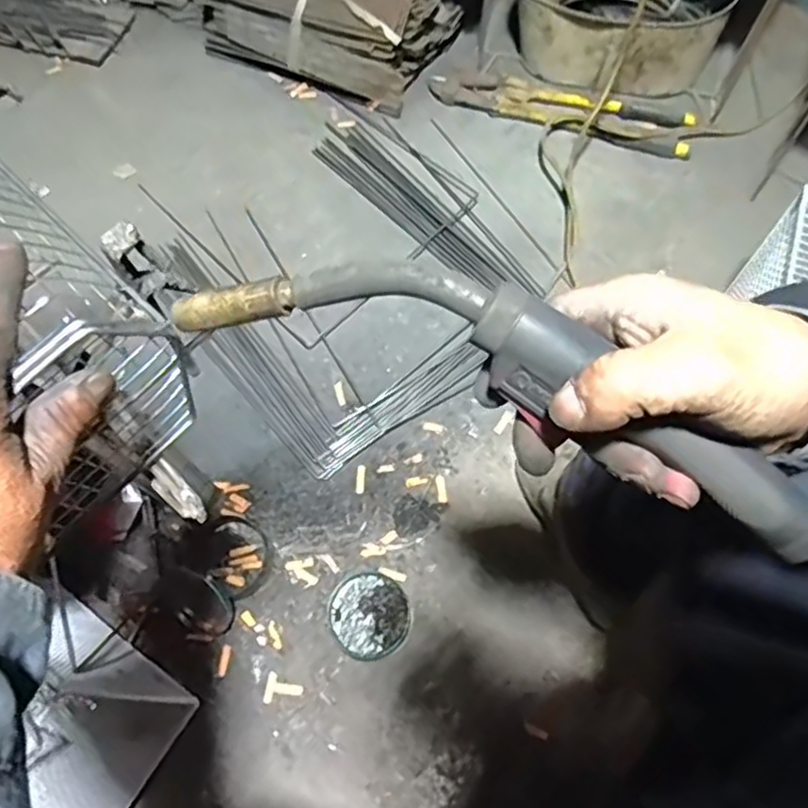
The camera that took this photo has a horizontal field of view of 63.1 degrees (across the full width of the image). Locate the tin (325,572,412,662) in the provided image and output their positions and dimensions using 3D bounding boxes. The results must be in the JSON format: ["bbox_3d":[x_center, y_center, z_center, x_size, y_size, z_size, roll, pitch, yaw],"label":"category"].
[{"bbox_3d":[-0.041,0.252,0.782,0.096,0.039,0.093,0,68,1],"label":"tin"}]

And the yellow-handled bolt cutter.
[{"bbox_3d":[0.252,-0.484,1.067,0.422,0.029,0.081,18,70,8],"label":"yellow-handled bolt cutter"}]

